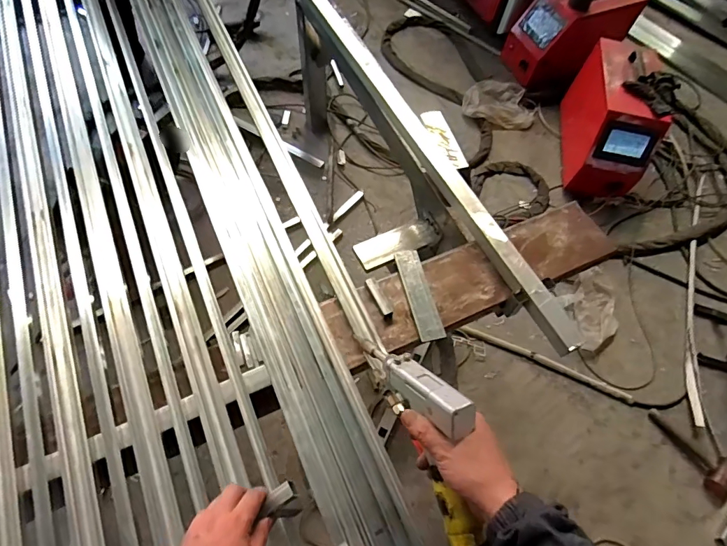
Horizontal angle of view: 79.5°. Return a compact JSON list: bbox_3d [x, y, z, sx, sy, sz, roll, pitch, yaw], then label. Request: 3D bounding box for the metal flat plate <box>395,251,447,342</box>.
[{"bbox_3d":[0.111,0.042,0.871,0.049,0.012,0.195,-10,64,-10],"label":"metal flat plate"}]

